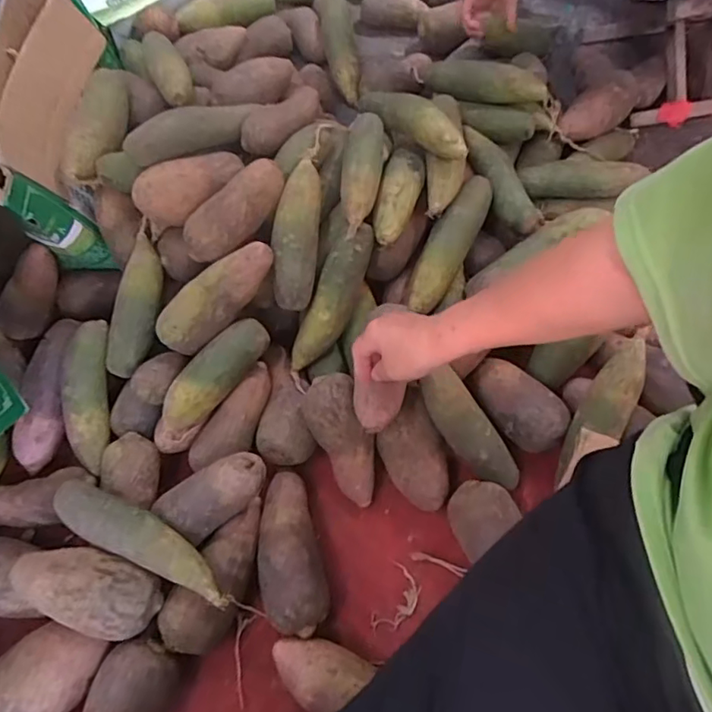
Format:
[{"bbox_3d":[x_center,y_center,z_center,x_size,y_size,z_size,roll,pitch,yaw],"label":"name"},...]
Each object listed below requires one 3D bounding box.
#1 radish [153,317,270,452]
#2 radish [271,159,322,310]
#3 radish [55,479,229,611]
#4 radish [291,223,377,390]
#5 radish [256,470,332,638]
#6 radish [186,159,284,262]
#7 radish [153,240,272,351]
[{"bbox_3d":[-0.189,0.036,0.673,0.056,0.057,0.205,41,95,19],"label":"radish"},{"bbox_3d":[-0.076,-0.158,0.689,0.057,0.047,0.191,5,88,5],"label":"radish"},{"bbox_3d":[-0.241,0.202,0.603,0.230,0.046,0.053,20,68,12],"label":"radish"},{"bbox_3d":[-0.029,-0.064,0.705,0.051,0.048,0.228,29,103,15],"label":"radish"},{"bbox_3d":[-0.082,0.231,0.644,0.077,0.073,0.184,-18,66,-5],"label":"radish"},{"bbox_3d":[-0.144,-0.182,0.671,0.054,0.057,0.156,35,72,17],"label":"radish"},{"bbox_3d":[-0.173,-0.074,0.670,0.182,0.060,0.058,-41,68,6],"label":"radish"}]

